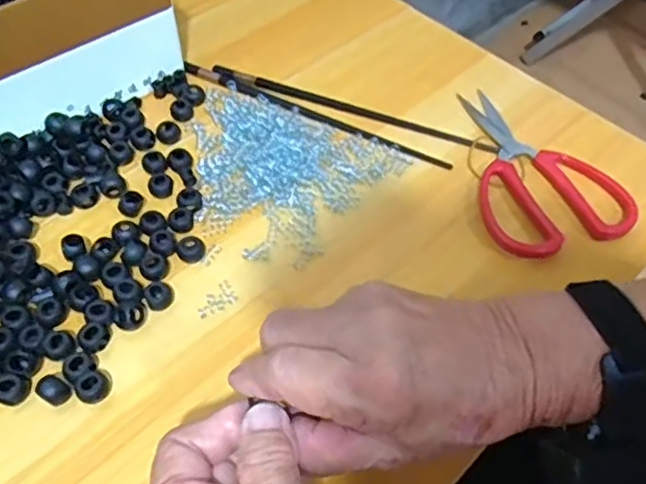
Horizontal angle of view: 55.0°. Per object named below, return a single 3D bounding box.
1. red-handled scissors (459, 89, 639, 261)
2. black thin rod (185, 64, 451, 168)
[{"bbox_3d":[0.145,-0.059,0.456,0.108,0.016,0.158,-15,57,-13],"label":"red-handled scissors"},{"bbox_3d":[-0.009,-0.100,0.481,0.226,0.004,0.011,25,58,14],"label":"black thin rod"}]

